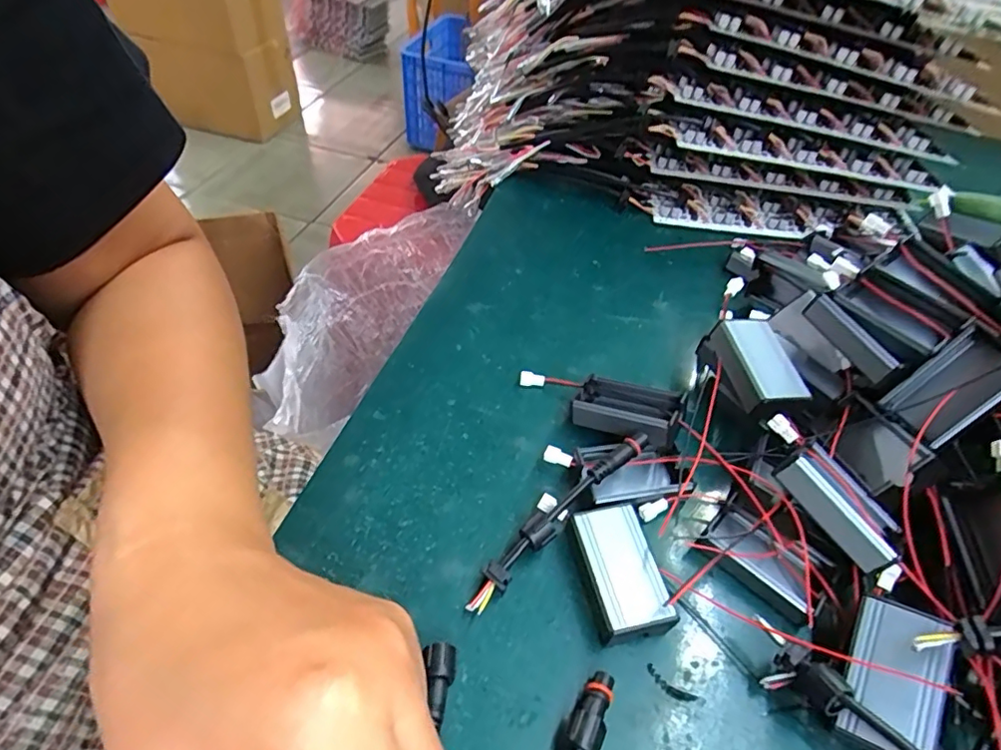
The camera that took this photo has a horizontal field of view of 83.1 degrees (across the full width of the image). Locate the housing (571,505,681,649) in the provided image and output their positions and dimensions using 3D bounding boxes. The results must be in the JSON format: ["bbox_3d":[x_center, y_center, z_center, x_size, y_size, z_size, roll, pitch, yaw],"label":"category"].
[{"bbox_3d":[0.048,0.083,0.237,0.030,0.018,0.052,-7,49,-11],"label":"housing"}]

